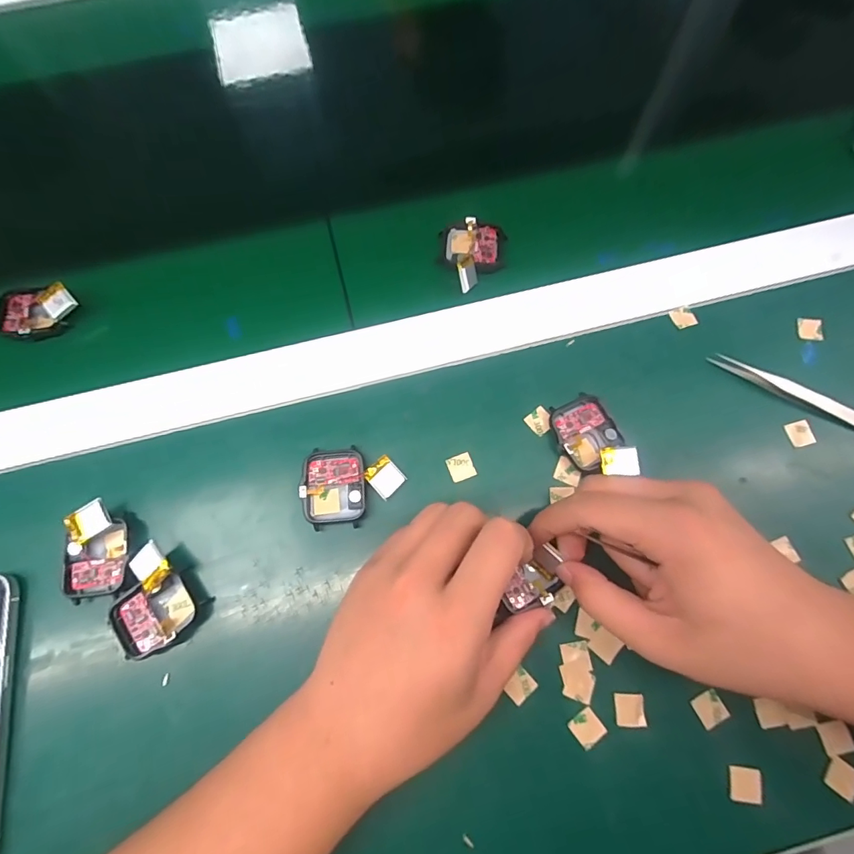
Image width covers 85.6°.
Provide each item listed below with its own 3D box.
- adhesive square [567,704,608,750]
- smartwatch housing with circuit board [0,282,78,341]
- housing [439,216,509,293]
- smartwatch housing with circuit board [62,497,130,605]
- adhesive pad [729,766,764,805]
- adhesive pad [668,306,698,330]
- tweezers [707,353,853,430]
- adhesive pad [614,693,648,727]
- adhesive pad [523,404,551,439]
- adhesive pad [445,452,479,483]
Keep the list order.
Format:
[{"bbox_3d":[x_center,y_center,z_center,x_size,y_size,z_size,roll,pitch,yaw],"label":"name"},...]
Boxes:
[{"bbox_3d":[0.086,0.161,0.246,0.015,0.004,0.016,-38,76,-10],"label":"adhesive square"},{"bbox_3d":[-0.265,-0.078,0.312,0.052,0.017,0.038,6,73,3],"label":"smartwatch housing with circuit board"},{"bbox_3d":[0.036,-0.125,0.325,0.047,0.022,0.053,-21,74,-5],"label":"housing"},{"bbox_3d":[-0.189,0.070,0.262,0.038,0.013,0.051,-8,73,-1],"label":"smartwatch housing with circuit board"},{"bbox_3d":[0.166,0.186,0.240,0.016,0.004,0.015,3,71,7],"label":"adhesive pad"},{"bbox_3d":[0.175,-0.075,0.315,0.015,0.004,0.015,-16,73,-3],"label":"adhesive pad"},{"bbox_3d":[0.241,-0.020,0.294,0.113,0.008,0.014,27,76,9],"label":"tweezers"},{"bbox_3d":[0.110,0.152,0.247,0.015,0.004,0.015,1,73,1],"label":"adhesive pad"},{"bbox_3d":[0.072,-0.004,0.292,0.015,0.004,0.016,-36,76,-9],"label":"adhesive pad"},{"bbox_3d":[0.021,0.024,0.284,0.016,0.004,0.016,-21,74,-5],"label":"adhesive pad"}]

